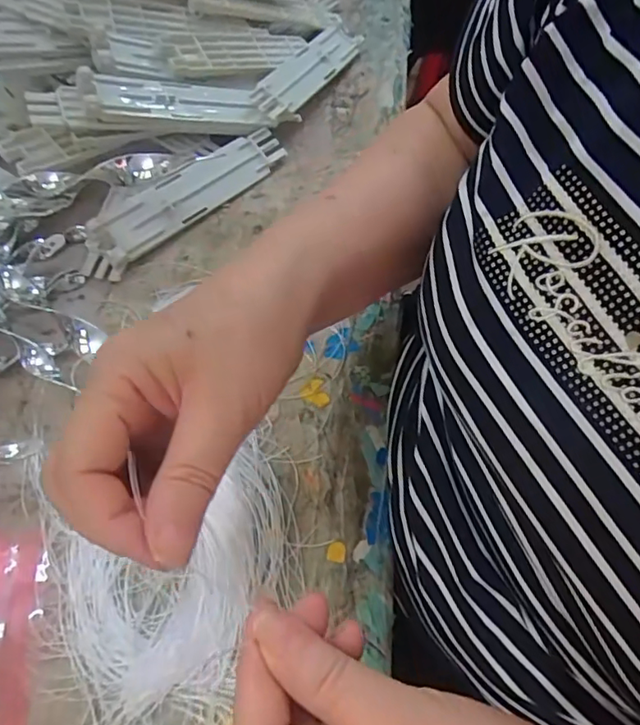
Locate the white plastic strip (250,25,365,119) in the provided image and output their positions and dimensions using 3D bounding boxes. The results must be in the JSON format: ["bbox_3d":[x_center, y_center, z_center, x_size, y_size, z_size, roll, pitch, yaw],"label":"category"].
[{"bbox_3d":[-0.010,-0.276,0.505,0.039,0.009,0.169,40,58,-8],"label":"white plastic strip"}]

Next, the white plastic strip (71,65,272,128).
[{"bbox_3d":[-0.115,-0.214,0.435,0.146,0.019,0.044,-6,57,-27],"label":"white plastic strip"}]

